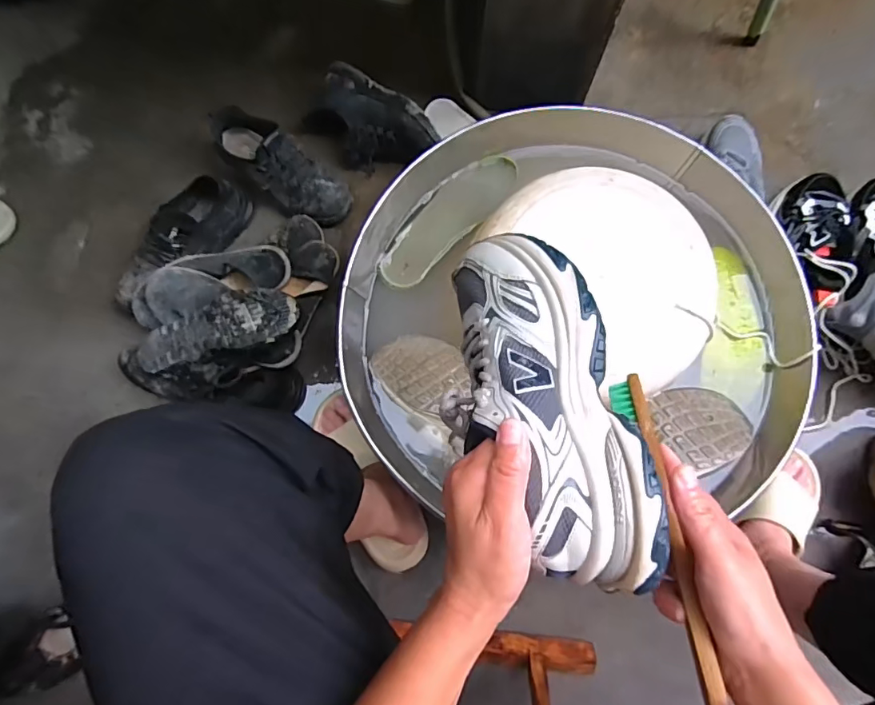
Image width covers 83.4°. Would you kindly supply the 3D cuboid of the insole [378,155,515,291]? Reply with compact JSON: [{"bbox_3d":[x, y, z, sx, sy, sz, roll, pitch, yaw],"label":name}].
[{"bbox_3d":[0.013,-0.196,0.716,0.078,0.011,0.247,42,83,7],"label":"insole"}]

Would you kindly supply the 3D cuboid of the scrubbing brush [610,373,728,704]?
[{"bbox_3d":[0.163,0.115,0.359,0.022,0.020,0.242,1,49,0],"label":"scrubbing brush"}]

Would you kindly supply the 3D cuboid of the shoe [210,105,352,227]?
[{"bbox_3d":[-0.251,-0.310,0.818,0.235,0.098,0.101,39,82,7],"label":"shoe"}]

